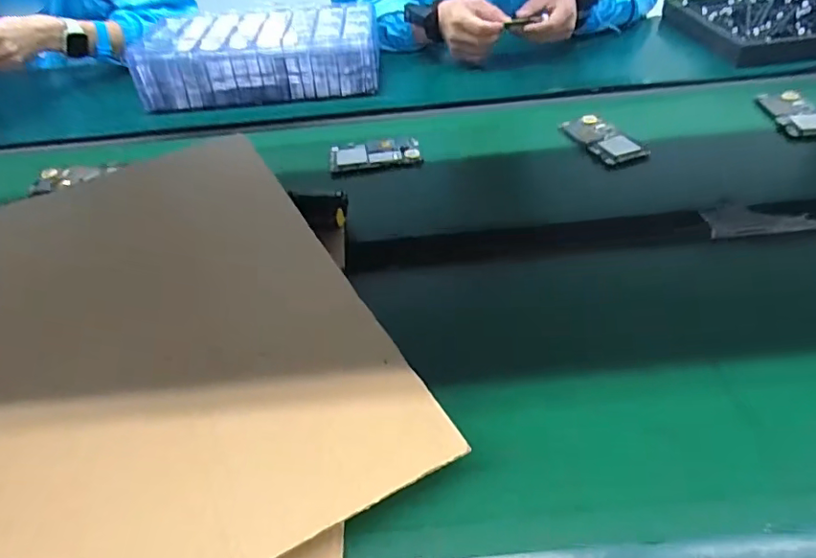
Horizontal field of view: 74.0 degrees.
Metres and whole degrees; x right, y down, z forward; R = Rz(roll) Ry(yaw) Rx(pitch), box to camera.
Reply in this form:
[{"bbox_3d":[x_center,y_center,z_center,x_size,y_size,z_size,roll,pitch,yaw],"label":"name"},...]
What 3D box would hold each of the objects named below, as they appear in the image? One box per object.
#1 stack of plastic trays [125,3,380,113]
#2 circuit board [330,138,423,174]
[{"bbox_3d":[-0.248,-0.383,0.930,0.386,0.103,0.198,-7,43,-2],"label":"stack of plastic trays"},{"bbox_3d":[-0.044,-0.170,0.733,0.121,0.009,0.066,-12,44,-6],"label":"circuit board"}]

